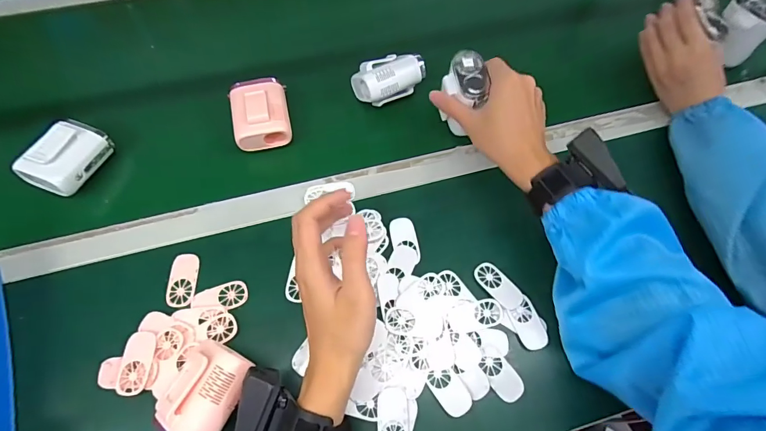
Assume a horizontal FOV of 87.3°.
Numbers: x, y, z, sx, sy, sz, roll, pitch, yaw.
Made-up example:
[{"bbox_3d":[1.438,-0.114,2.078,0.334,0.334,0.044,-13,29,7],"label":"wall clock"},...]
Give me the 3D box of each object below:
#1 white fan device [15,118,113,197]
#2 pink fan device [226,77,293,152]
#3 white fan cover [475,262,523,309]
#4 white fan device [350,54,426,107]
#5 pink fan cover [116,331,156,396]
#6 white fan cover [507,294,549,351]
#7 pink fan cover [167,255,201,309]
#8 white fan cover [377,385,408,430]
[{"bbox_3d":[-0.370,-0.069,0.467,0.057,0.036,0.086,21,65,9],"label":"white fan device"},{"bbox_3d":[-0.154,-0.134,0.504,0.068,0.037,0.097,-9,64,-6],"label":"pink fan device"},{"bbox_3d":[0.127,0.076,0.439,0.029,0.004,0.058,-39,70,-18],"label":"white fan cover"},{"bbox_3d":[0.009,-0.181,0.531,0.087,0.045,0.052,-21,66,-12],"label":"white fan device"},{"bbox_3d":[-0.240,0.143,0.391,0.029,0.006,0.057,2,63,0],"label":"pink fan cover"},{"bbox_3d":[0.153,0.115,0.423,0.030,0.005,0.051,-16,65,-9],"label":"white fan cover"},{"bbox_3d":[-0.217,0.070,0.435,0.028,0.004,0.058,1,63,-1],"label":"pink fan cover"},{"bbox_3d":[0.009,0.194,0.380,0.029,0.006,0.057,-1,63,-2],"label":"white fan cover"}]

